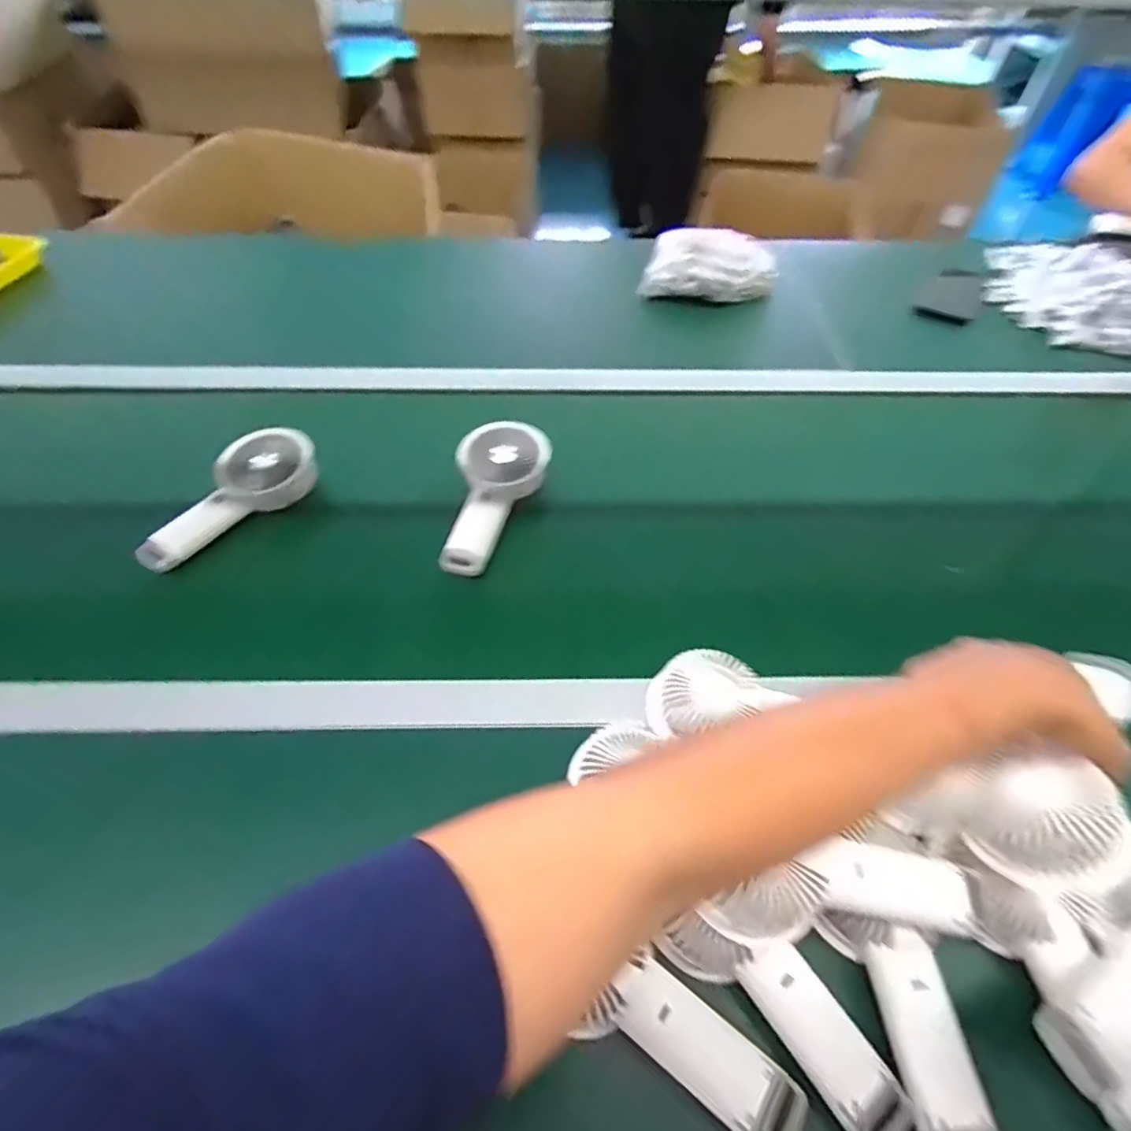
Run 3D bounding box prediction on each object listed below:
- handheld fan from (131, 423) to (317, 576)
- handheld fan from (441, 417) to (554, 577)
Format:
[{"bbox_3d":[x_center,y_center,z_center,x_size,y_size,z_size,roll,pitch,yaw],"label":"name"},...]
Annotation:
[{"bbox_3d":[-0.344,-0.067,0.618,0.071,0.055,0.192,37,75,27],"label":"handheld fan"},{"bbox_3d":[-0.081,-0.070,0.611,0.089,0.036,0.176,15,70,13],"label":"handheld fan"}]

